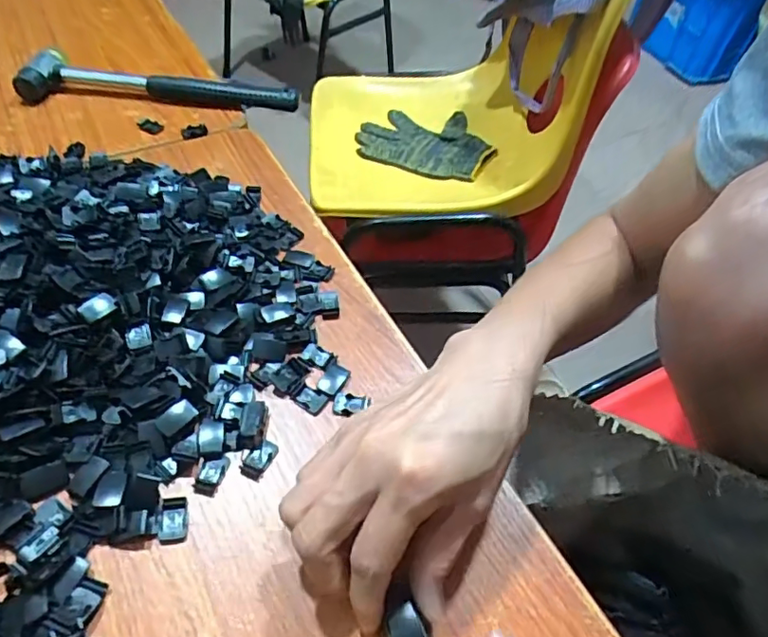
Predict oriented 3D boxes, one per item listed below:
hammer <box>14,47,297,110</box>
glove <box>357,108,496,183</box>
[{"bbox_3d":[-0.192,-0.208,0.491,0.230,0.026,0.046,0,51,-5],"label":"hammer"},{"bbox_3d":[0.065,-0.266,0.836,0.192,0.021,0.145,16,52,9],"label":"glove"}]

